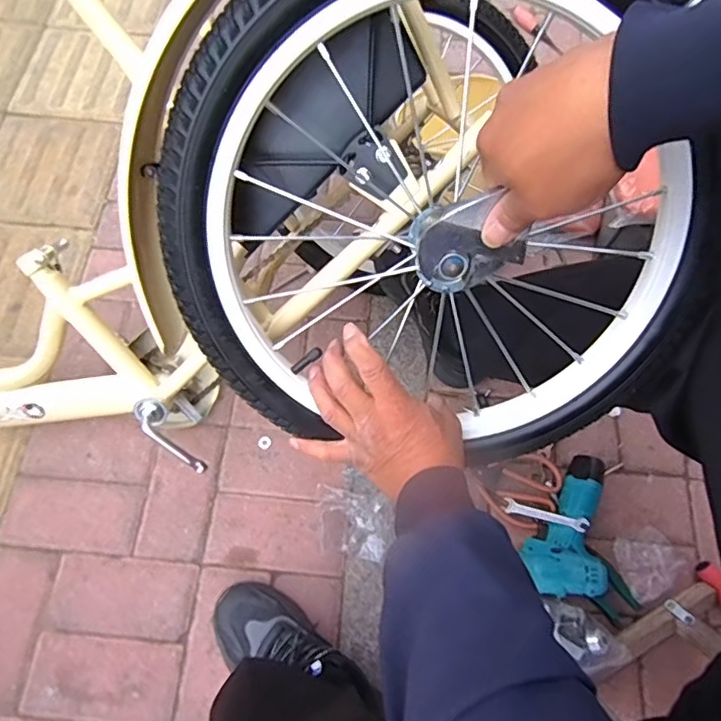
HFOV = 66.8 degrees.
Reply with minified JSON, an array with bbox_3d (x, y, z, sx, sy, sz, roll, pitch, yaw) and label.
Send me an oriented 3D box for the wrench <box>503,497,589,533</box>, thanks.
[{"bbox_3d":[0.262,0.220,0.777,0.115,0.012,0.021,9,66,29],"label":"wrench"}]

